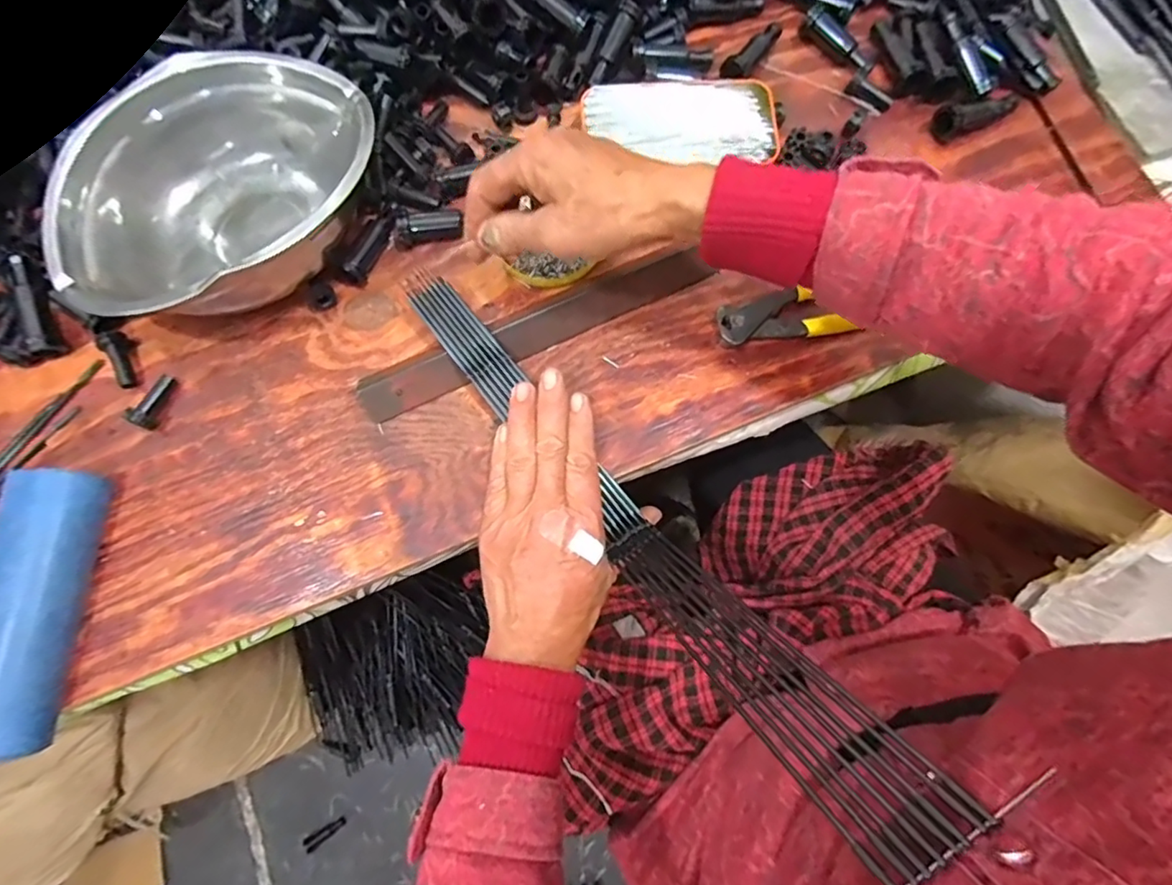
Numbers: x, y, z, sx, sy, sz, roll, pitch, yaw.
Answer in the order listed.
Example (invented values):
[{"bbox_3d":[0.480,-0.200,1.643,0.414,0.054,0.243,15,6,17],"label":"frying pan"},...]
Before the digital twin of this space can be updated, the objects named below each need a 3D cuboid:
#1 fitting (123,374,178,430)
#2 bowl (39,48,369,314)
[{"bbox_3d":[-0.293,-0.028,0.385,0.015,0.016,0.039,17,65,3],"label":"fitting"},{"bbox_3d":[-0.248,-0.170,0.393,0.221,0.059,0.168,-38,80,-8],"label":"bowl"}]

